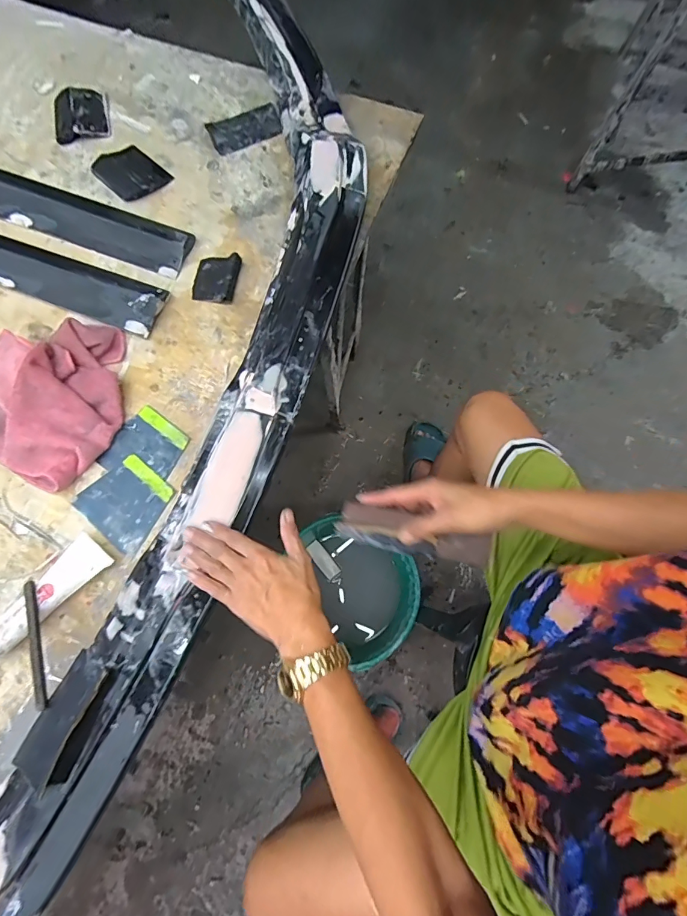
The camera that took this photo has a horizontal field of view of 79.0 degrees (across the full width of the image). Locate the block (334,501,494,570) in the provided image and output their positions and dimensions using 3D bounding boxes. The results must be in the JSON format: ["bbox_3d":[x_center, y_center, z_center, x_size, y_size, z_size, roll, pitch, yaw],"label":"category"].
[{"bbox_3d":[0.073,0.083,0.455,0.163,0.016,0.045,12,73,20],"label":"block"}]

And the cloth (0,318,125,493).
[{"bbox_3d":[-0.403,-0.077,0.547,0.203,0.053,0.232,-8,73,-2],"label":"cloth"}]

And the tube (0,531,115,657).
[{"bbox_3d":[-0.356,0.168,0.495,0.048,0.028,0.164,40,77,12],"label":"tube"}]

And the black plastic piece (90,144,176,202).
[{"bbox_3d":[-0.335,-0.453,0.657,0.103,0.017,0.085,41,77,12],"label":"black plastic piece"}]

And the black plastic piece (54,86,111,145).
[{"bbox_3d":[-0.435,-0.571,0.688,0.084,0.020,0.100,-11,73,-3],"label":"black plastic piece"}]

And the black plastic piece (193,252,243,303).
[{"bbox_3d":[-0.187,-0.263,0.608,0.065,0.019,0.074,6,73,2],"label":"black plastic piece"}]

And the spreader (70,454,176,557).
[{"bbox_3d":[-0.281,0.054,0.540,0.105,0.009,0.098,36,76,11],"label":"spreader"}]

